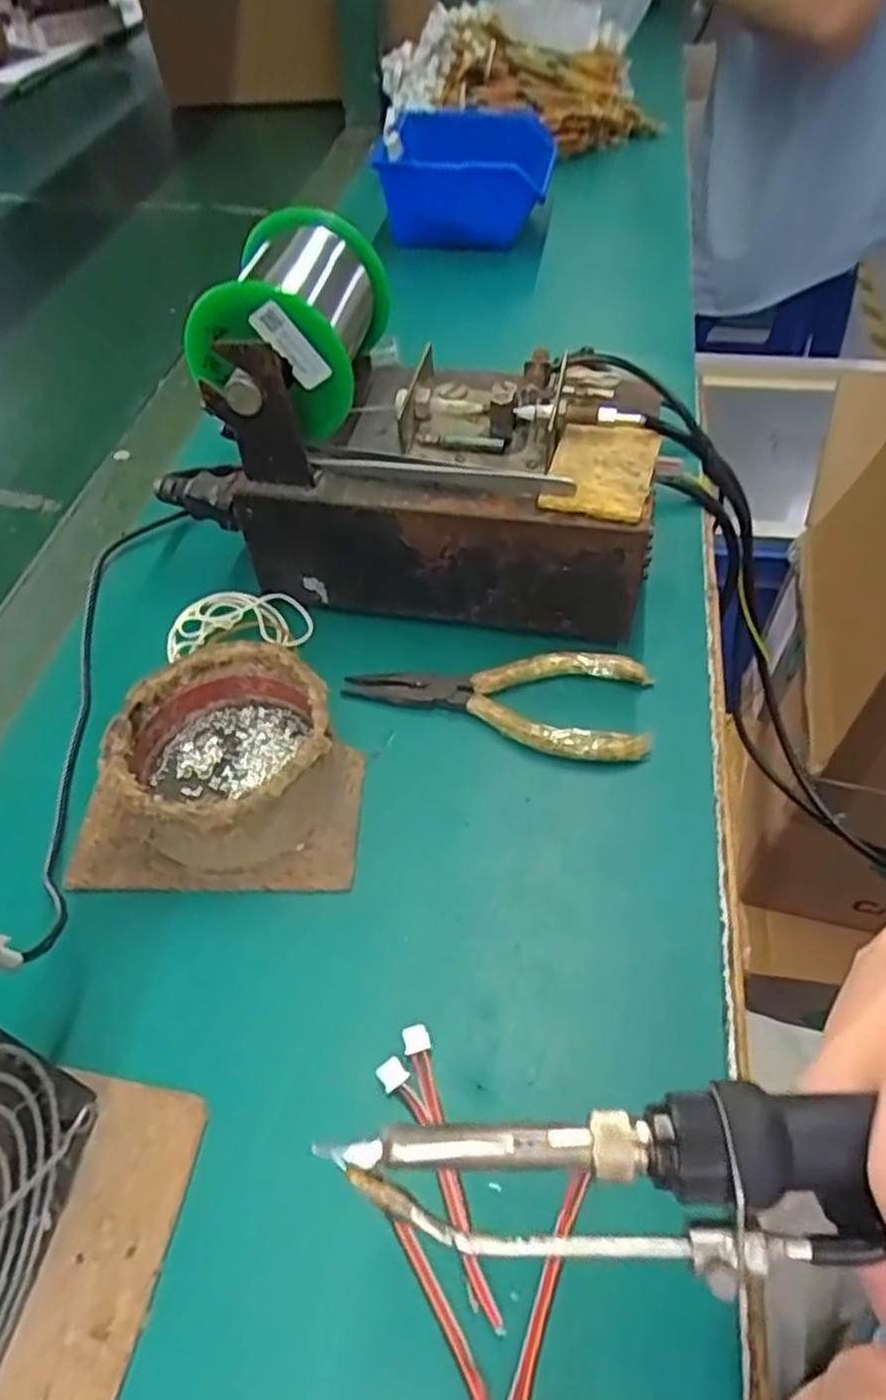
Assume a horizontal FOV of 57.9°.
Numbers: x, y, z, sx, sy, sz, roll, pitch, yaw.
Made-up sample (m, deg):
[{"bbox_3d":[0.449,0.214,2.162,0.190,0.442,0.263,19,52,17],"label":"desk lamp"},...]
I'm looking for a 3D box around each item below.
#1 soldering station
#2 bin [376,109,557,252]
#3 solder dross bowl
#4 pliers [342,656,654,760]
[{"bbox_3d":[-0.014,-0.119,0.366,0.222,0.134,0.116,8,52,9],"label":"soldering station"},{"bbox_3d":[0.021,-0.419,0.651,0.129,0.067,0.107,6,52,7],"label":"bin"},{"bbox_3d":[-0.084,0.020,0.315,0.082,0.041,0.080,-1,51,1],"label":"solder dross bowl"},{"bbox_3d":[0.024,-0.003,0.350,0.130,0.014,0.052,8,52,9],"label":"pliers"}]

